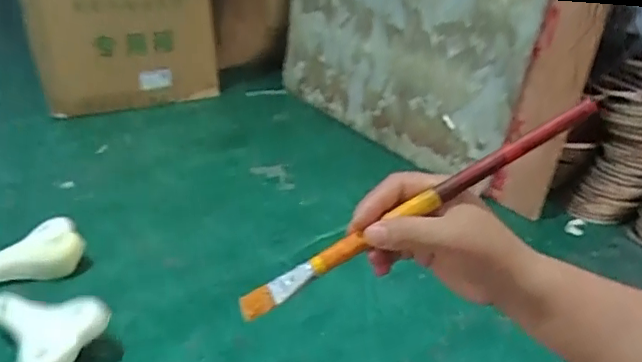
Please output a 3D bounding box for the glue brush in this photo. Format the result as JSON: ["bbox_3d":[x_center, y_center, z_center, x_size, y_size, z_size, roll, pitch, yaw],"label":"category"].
[{"bbox_3d":[0.063,0.022,0.395,0.276,0.018,0.012,-32,29,6],"label":"glue brush"}]

